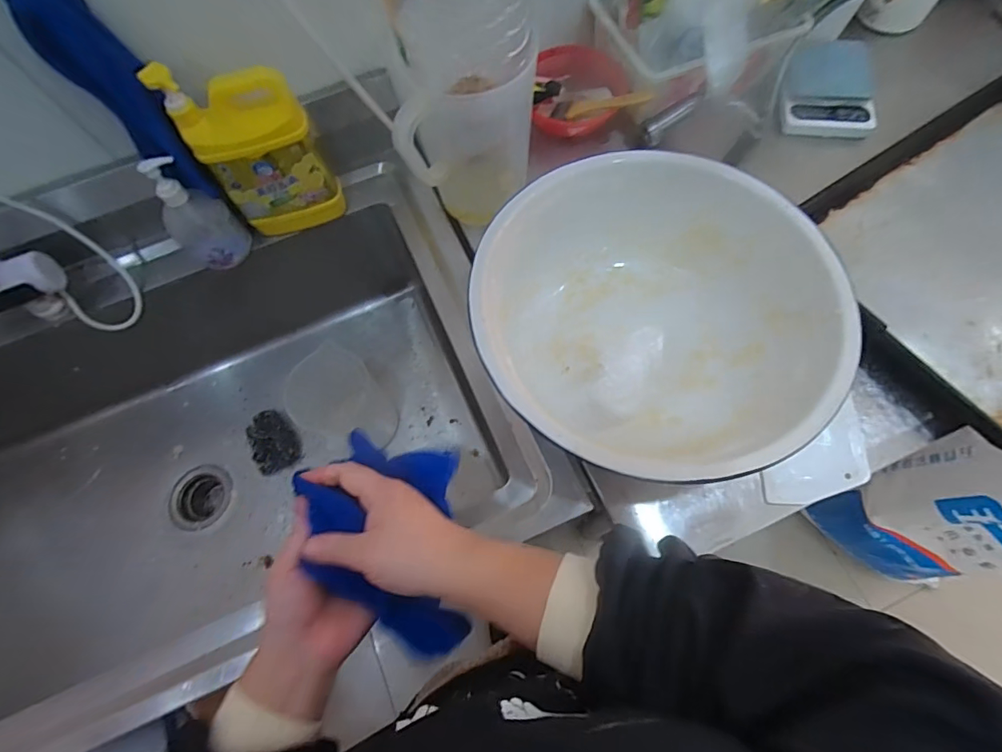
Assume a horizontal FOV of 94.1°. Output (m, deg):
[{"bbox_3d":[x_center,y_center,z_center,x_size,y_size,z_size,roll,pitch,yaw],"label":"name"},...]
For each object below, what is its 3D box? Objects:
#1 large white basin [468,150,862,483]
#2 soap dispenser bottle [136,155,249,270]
[{"bbox_3d":[0.170,-0.063,0.565,0.383,0.141,0.381,-1,69,2],"label":"large white basin"},{"bbox_3d":[-0.439,-0.232,0.678,0.063,0.155,0.082,30,73,12],"label":"soap dispenser bottle"}]

